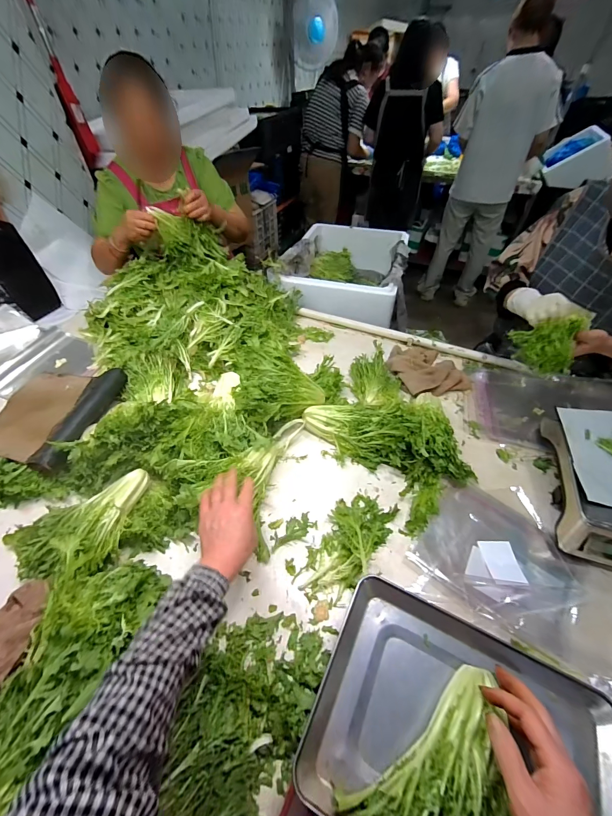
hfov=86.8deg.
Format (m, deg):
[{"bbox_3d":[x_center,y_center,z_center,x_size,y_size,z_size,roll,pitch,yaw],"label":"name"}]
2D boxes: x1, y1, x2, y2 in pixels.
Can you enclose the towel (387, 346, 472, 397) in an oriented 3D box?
[{"bbox_3d":[0.328,-0.110,0.882,0.188,0.041,0.184,-11,50,-10],"label":"towel"}]

